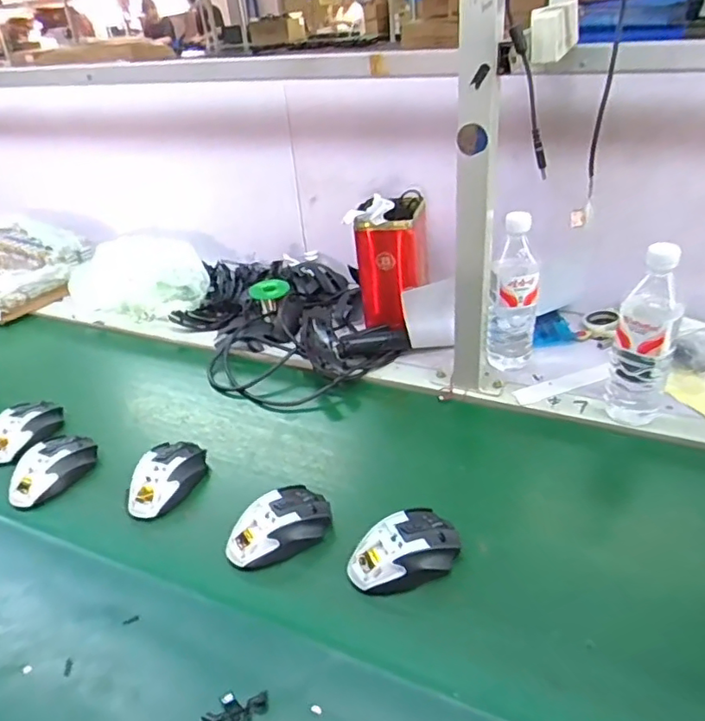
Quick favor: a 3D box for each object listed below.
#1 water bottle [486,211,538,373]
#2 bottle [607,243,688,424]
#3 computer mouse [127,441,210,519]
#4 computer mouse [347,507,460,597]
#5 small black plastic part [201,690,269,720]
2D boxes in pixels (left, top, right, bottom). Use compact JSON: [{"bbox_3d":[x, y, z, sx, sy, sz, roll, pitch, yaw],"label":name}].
[{"bbox_3d":[0.233,-0.094,0.829,0.060,0.230,0.061,10,35,21],"label":"water bottle"},{"bbox_3d":[0.352,-0.024,0.699,0.067,0.237,0.062,14,37,26],"label":"bottle"},{"bbox_3d":[-0.225,0.140,0.709,0.071,0.035,0.114,3,34,12],"label":"computer mouse"},{"bbox_3d":[0.051,0.189,0.586,0.113,0.034,0.068,-18,35,-20],"label":"computer mouse"},{"bbox_3d":[-0.095,0.286,0.474,0.052,0.005,0.028,-10,33,-9],"label":"small black plastic part"}]

